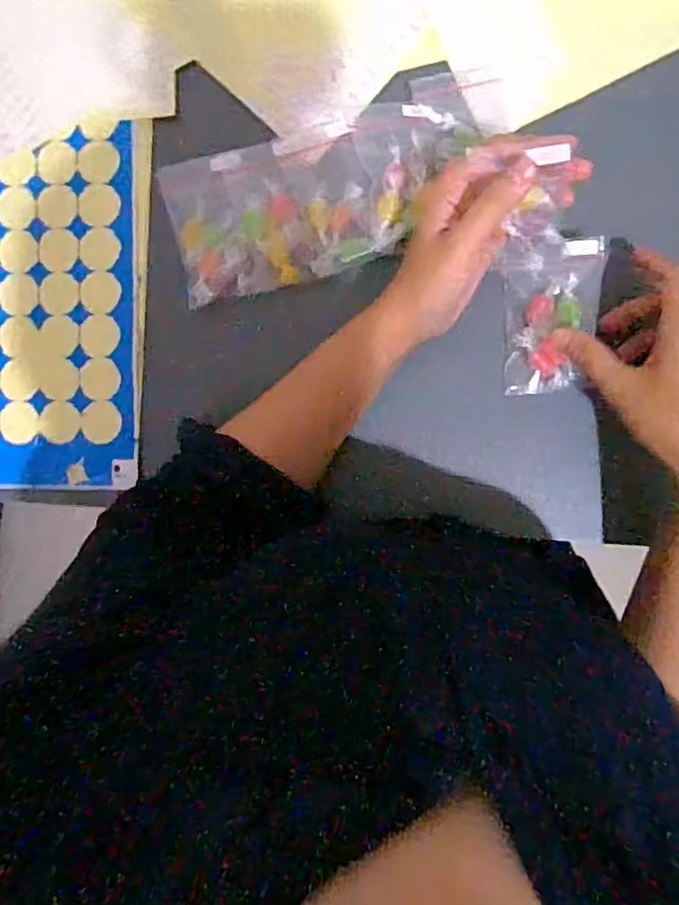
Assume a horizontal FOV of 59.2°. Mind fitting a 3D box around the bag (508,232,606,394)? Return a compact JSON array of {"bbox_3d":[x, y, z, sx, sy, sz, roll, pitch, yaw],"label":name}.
[{"bbox_3d":[0.136,-0.084,0.381,0.059,0.015,0.091,0,94,21],"label":"bag"}]

